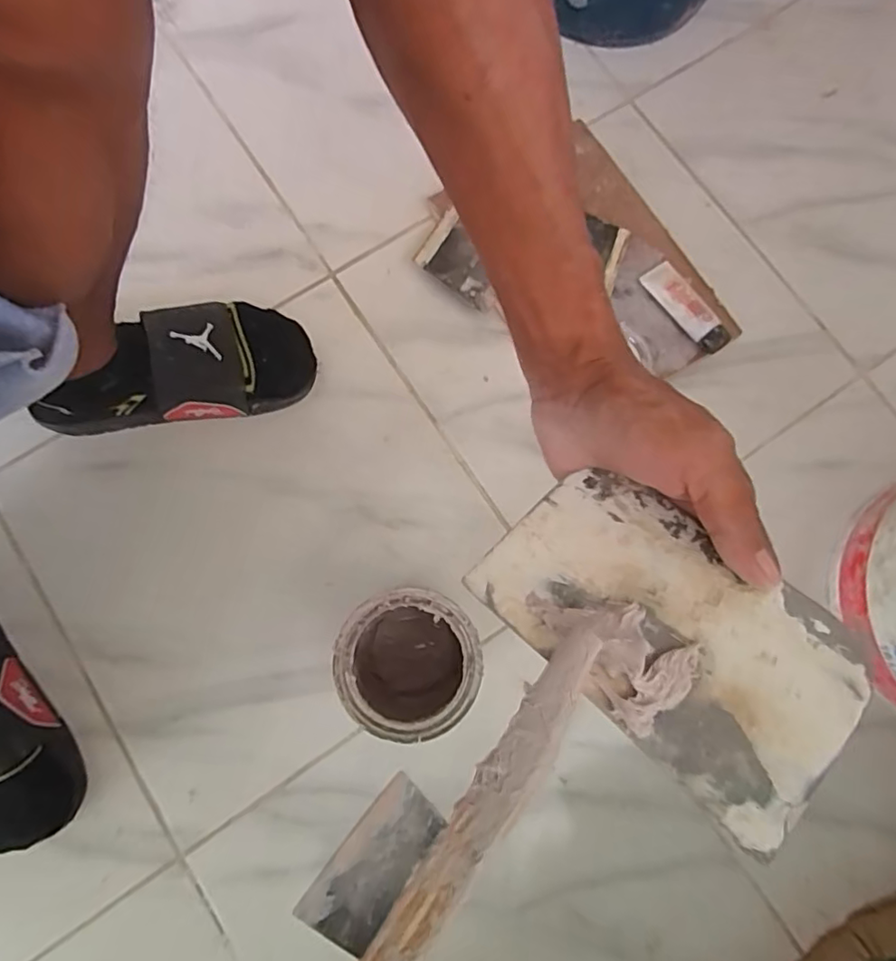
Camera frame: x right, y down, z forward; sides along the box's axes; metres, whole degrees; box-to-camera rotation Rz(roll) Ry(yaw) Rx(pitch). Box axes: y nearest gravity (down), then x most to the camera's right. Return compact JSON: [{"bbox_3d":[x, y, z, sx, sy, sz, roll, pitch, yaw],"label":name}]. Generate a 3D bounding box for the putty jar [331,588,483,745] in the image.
[{"bbox_3d":[-0.030,0.145,0.472,0.102,0.133,0.101,0,78,-1],"label":"putty jar"}]

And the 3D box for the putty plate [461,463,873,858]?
[{"bbox_3d":[0.088,0.055,0.232,0.091,0.009,0.142,-40,62,-19],"label":"putty plate"}]

